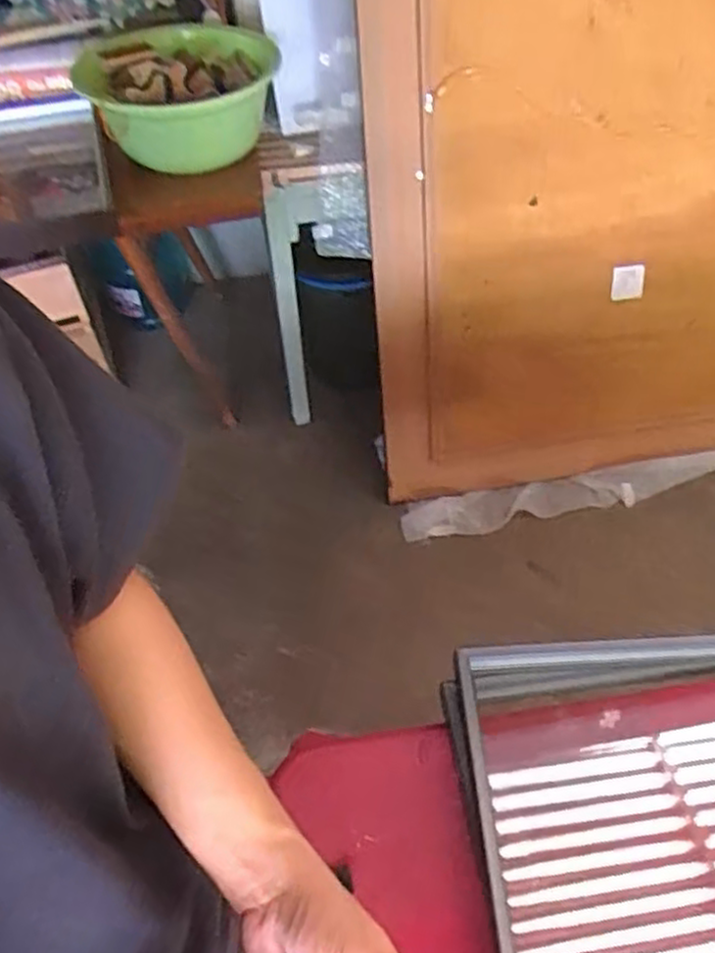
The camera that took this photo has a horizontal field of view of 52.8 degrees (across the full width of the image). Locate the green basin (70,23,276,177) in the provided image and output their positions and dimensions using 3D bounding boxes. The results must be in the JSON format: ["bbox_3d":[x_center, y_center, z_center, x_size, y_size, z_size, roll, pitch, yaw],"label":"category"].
[{"bbox_3d":[-0.356,-0.785,1.477,0.373,0.162,0.401,0,50,0],"label":"green basin"}]

